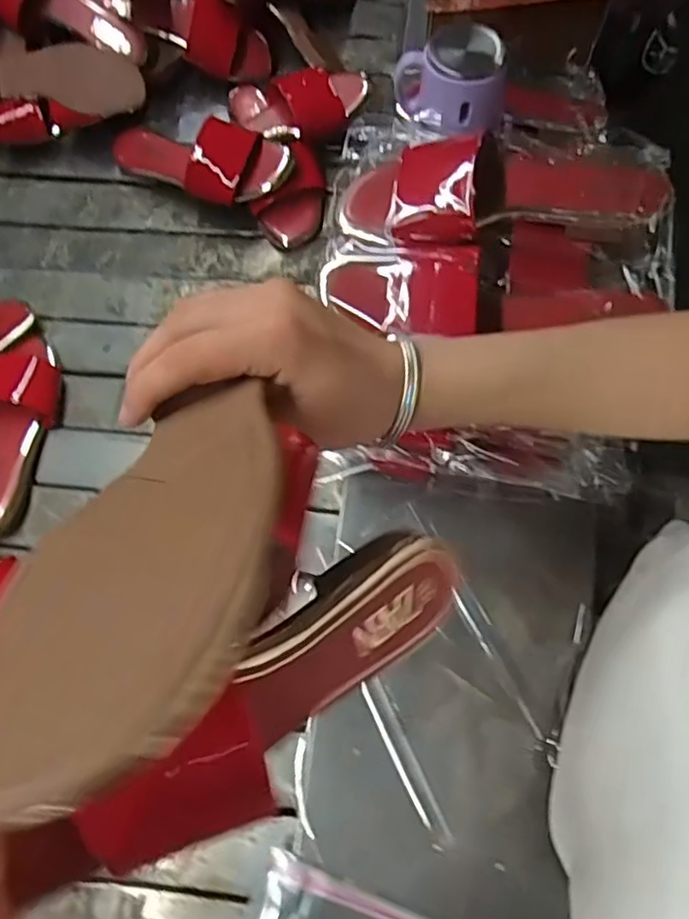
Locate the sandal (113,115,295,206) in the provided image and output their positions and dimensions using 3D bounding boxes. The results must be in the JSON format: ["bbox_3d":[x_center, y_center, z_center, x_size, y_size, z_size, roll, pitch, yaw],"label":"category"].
[{"bbox_3d":[-0.172,-0.351,0.769,0.224,0.070,0.080,19,70,9],"label":"sandal"}]

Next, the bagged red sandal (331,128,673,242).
[{"bbox_3d":[0.113,-0.190,0.454,0.223,0.053,0.083,2,69,2],"label":"bagged red sandal"}]

